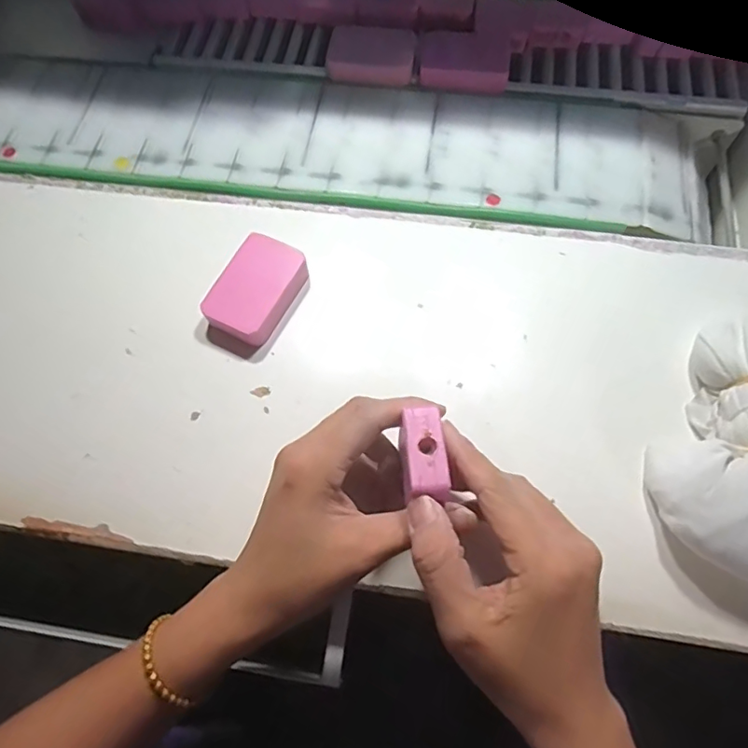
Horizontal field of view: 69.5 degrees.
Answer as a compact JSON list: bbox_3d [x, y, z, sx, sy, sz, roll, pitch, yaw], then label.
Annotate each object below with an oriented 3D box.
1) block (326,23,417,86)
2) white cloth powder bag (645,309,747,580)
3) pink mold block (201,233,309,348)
[{"bbox_3d":[-0.001,-0.265,0.448,0.072,0.015,0.047,10,68,6],"label":"block"},{"bbox_3d":[0.213,0.037,0.309,0.093,0.047,0.167,10,68,6],"label":"white cloth powder bag"},{"bbox_3d":[-0.081,-0.057,0.368,0.047,0.020,0.073,26,70,12],"label":"pink mold block"}]

